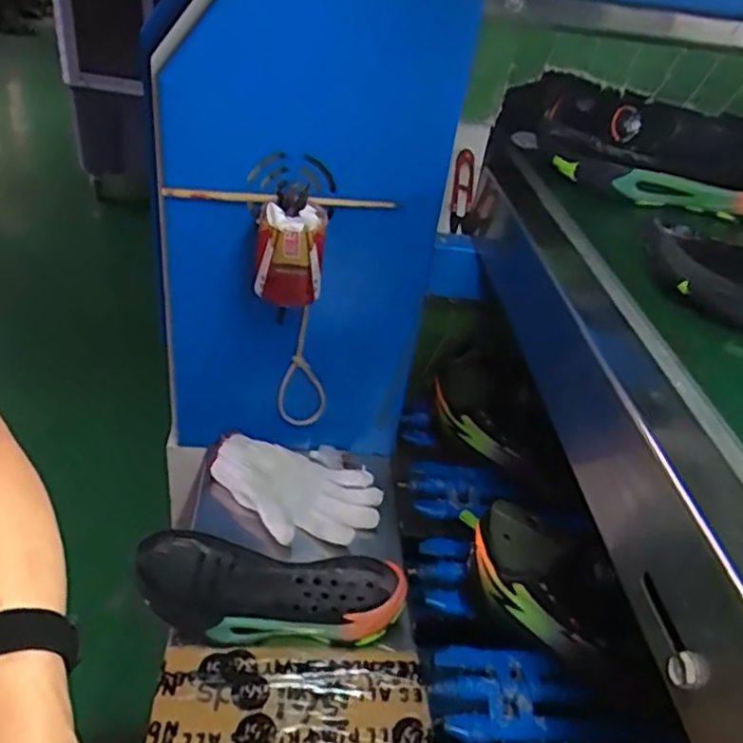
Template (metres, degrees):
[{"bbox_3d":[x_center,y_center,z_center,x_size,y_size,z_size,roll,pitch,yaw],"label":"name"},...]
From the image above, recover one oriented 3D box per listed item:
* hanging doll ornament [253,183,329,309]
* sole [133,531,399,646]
[{"bbox_3d":[-0.081,-0.123,0.669,0.066,0.091,0.076,5,34,-2],"label":"hanging doll ornament"},{"bbox_3d":[-0.102,0.221,0.660,0.262,0.049,0.101,8,34,2],"label":"sole"}]

